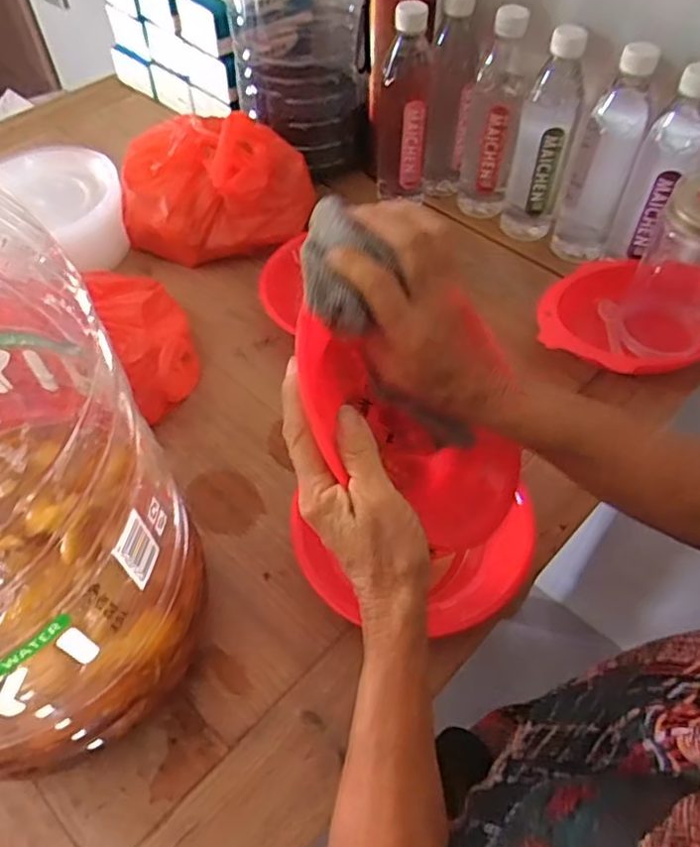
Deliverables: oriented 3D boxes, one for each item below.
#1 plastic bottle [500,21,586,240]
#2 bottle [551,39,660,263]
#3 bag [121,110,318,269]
[{"bbox_3d":[0.211,-0.305,0.706,0.059,0.226,0.054,12,53,10],"label":"plastic bottle"},{"bbox_3d":[0.275,-0.292,0.703,0.061,0.224,0.077,16,54,13],"label":"bottle"},{"bbox_3d":[-0.150,-0.277,0.750,0.204,0.113,0.153,7,52,6],"label":"bag"}]

